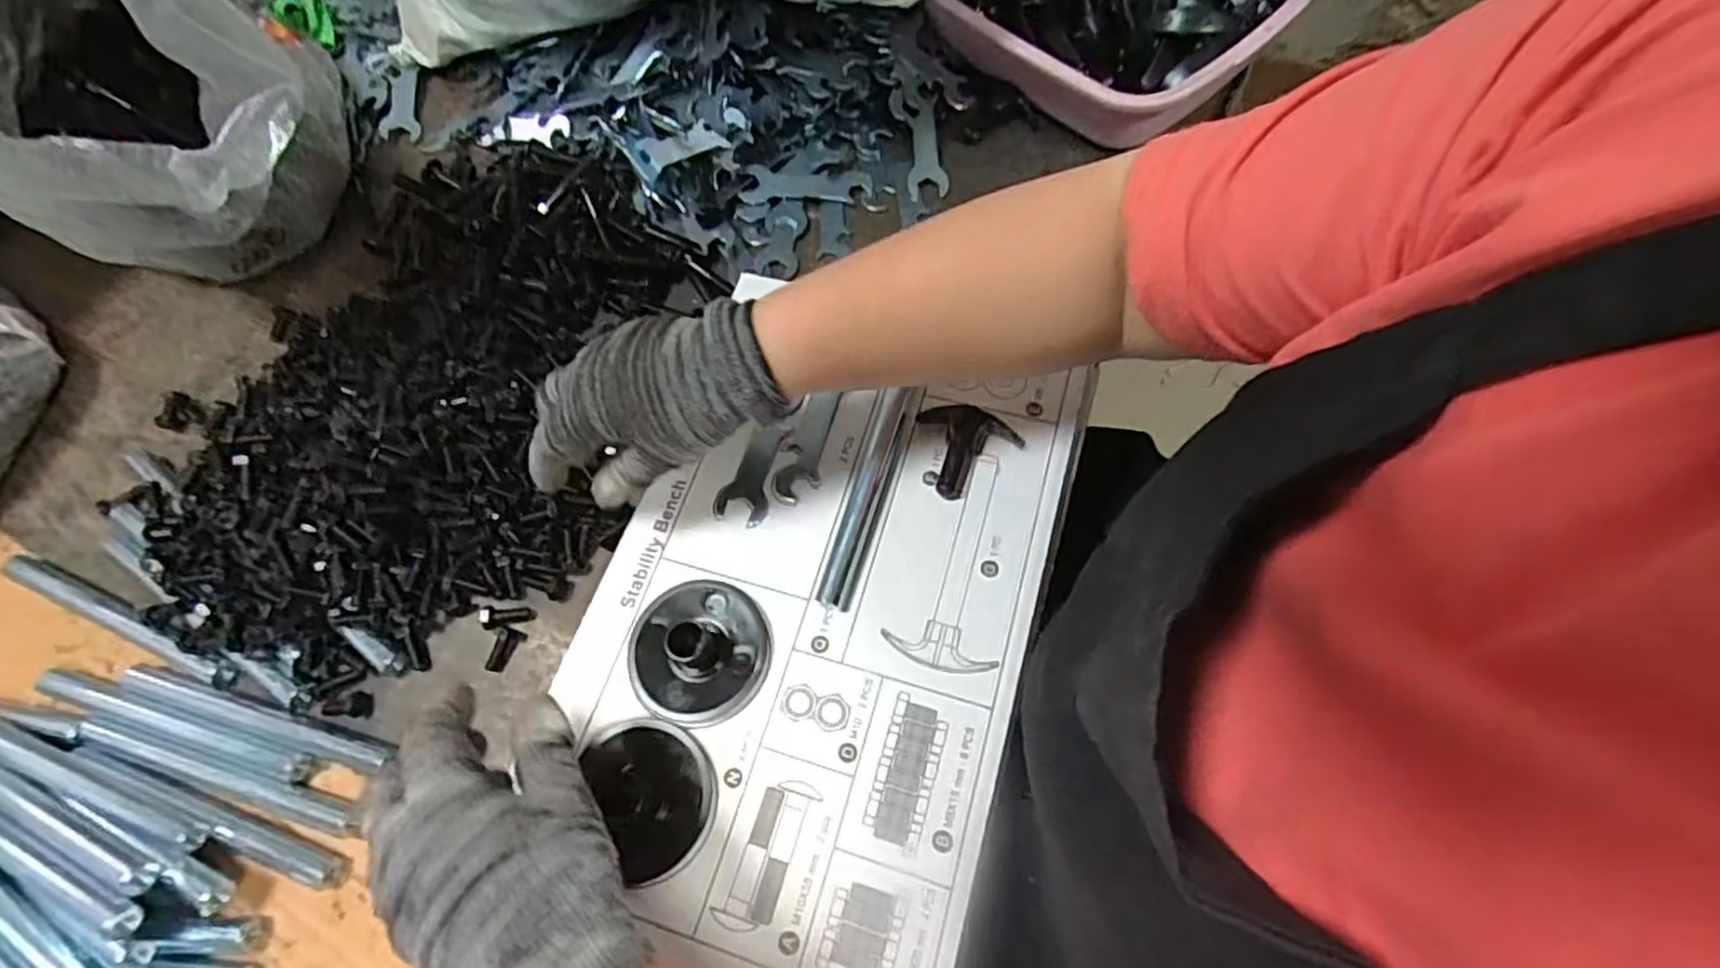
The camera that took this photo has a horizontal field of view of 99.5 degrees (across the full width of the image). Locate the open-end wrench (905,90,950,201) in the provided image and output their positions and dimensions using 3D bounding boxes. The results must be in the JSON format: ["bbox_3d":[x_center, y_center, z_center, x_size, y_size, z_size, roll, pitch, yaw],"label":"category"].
[{"bbox_3d":[0.046,-0.245,0.529,0.028,0.004,0.084,-6,79,1],"label":"open-end wrench"}]

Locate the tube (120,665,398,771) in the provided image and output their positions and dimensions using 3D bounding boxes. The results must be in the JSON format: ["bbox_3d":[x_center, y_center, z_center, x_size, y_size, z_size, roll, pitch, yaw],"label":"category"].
[{"bbox_3d":[-0.335,0.128,0.401,0.167,0.011,0.015,14,70,8],"label":"tube"}]

